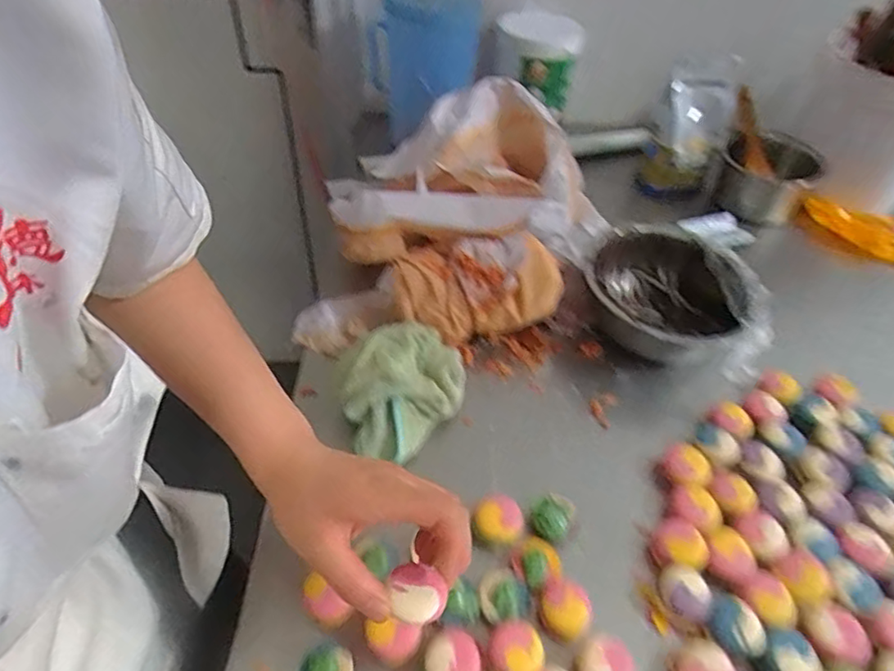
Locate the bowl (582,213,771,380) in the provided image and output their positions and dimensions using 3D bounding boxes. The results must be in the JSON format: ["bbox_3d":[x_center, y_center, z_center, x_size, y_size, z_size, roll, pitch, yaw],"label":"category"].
[{"bbox_3d":[0.249,-0.042,0.631,0.195,0.065,0.181,1,46,-2],"label":"bowl"}]

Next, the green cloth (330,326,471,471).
[{"bbox_3d":[-0.042,0.048,0.534,0.113,0.063,0.101,-19,50,-19],"label":"green cloth"}]

